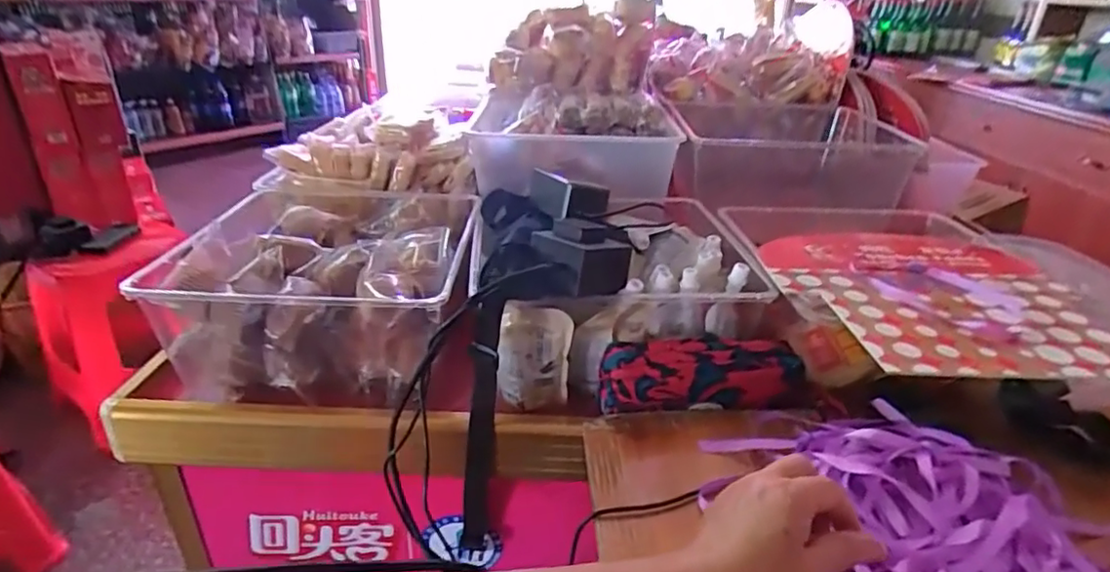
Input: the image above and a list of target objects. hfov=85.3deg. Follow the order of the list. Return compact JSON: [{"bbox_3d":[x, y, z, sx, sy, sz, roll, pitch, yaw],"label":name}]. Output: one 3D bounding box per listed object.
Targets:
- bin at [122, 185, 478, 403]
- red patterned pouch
[{"bbox_3d":[-0.262,-0.008,0.715,0.334,0.143,0.342,2,27,-1],"label":"bin"},{"bbox_3d":[0.134,0.086,0.559,0.178,0.065,0.048,-2,26,-5],"label":"red patterned pouch"}]

